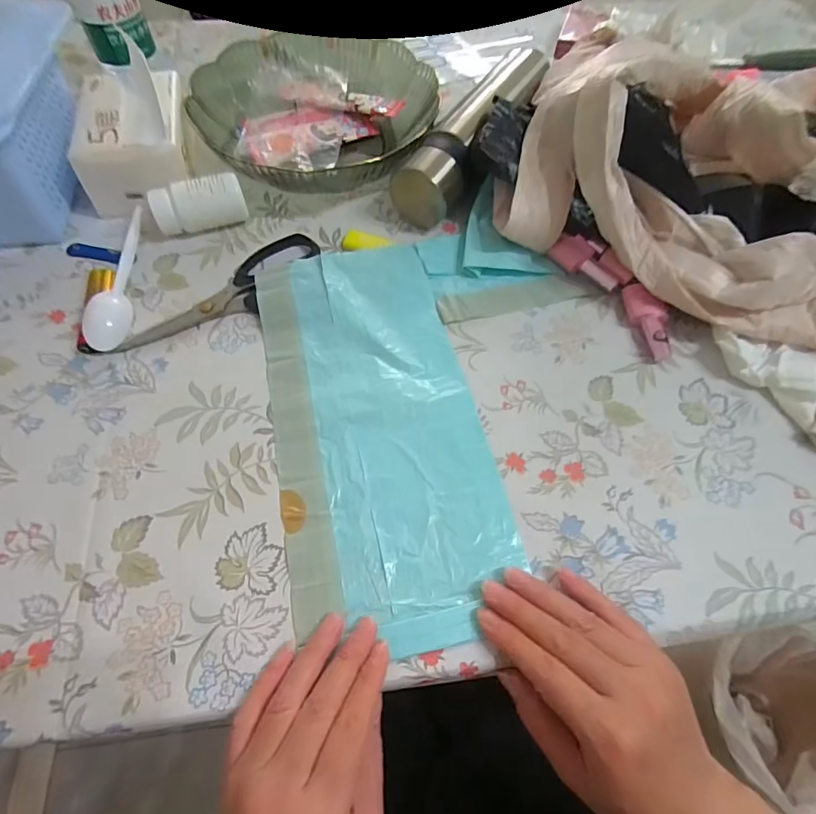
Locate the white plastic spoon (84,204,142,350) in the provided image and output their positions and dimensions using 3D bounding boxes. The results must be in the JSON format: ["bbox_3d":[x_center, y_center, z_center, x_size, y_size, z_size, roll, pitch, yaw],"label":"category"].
[{"bbox_3d":[-0.245,-0.113,0.398,0.026,0.017,0.156,-5,61,-5],"label":"white plastic spoon"}]

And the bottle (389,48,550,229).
[{"bbox_3d":[0.068,-0.274,0.472,0.057,0.057,0.243,27,64,13],"label":"bottle"}]

